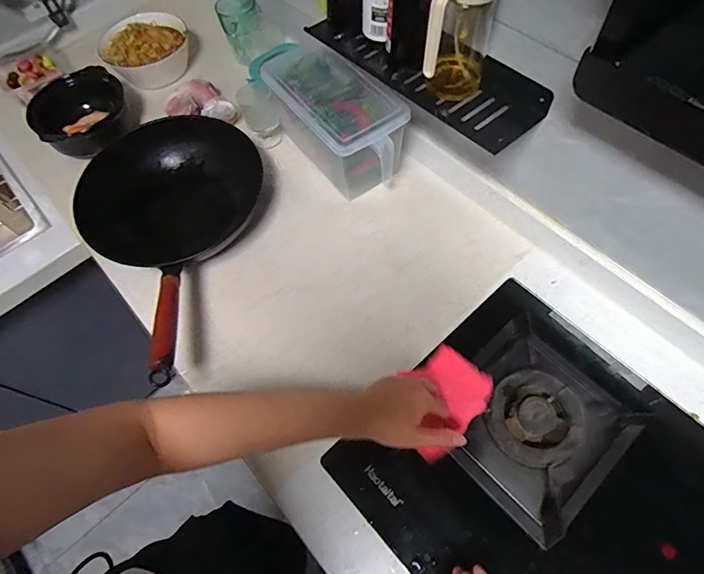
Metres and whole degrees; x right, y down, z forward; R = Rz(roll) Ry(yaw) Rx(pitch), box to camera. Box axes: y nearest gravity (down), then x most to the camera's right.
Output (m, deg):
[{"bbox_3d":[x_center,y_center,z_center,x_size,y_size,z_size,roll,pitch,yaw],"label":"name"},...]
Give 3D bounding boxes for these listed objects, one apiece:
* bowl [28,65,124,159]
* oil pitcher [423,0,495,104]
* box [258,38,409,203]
[{"bbox_3d":[-0.555,-0.356,0.903,0.194,0.069,0.191,-2,62,3],"label":"bowl"},{"bbox_3d":[0.131,-0.324,0.555,0.072,0.186,0.092,31,68,19],"label":"oil pitcher"},{"bbox_3d":[-0.025,-0.308,0.824,0.153,0.156,0.283,-32,64,-12],"label":"box"}]

